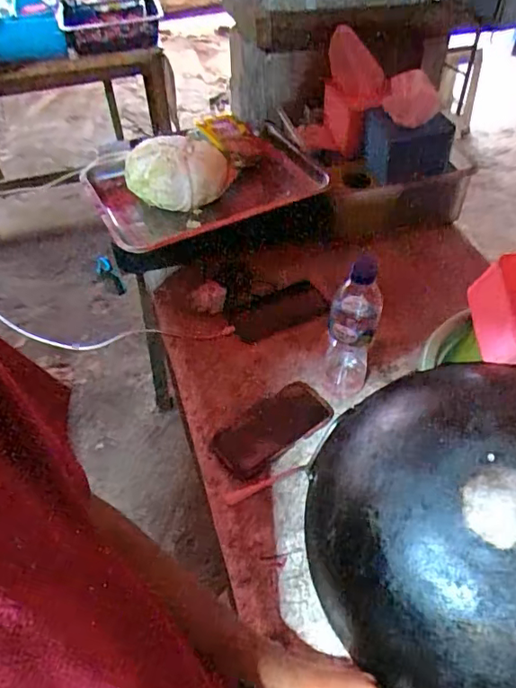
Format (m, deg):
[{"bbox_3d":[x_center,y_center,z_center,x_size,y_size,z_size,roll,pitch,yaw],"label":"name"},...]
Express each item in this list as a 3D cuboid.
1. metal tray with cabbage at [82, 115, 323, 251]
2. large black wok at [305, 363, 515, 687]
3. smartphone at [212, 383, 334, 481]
[{"bbox_3d":[-0.090,-0.300,0.940,0.390,0.098,0.265,-20,51,-15],"label":"metal tray with cabbage"},{"bbox_3d":[0.233,0.182,0.560,0.349,0.165,0.346,8,49,9],"label":"large black wok"},{"bbox_3d":[0.023,0.117,0.763,0.173,0.012,0.083,-30,54,-22],"label":"smartphone"}]

